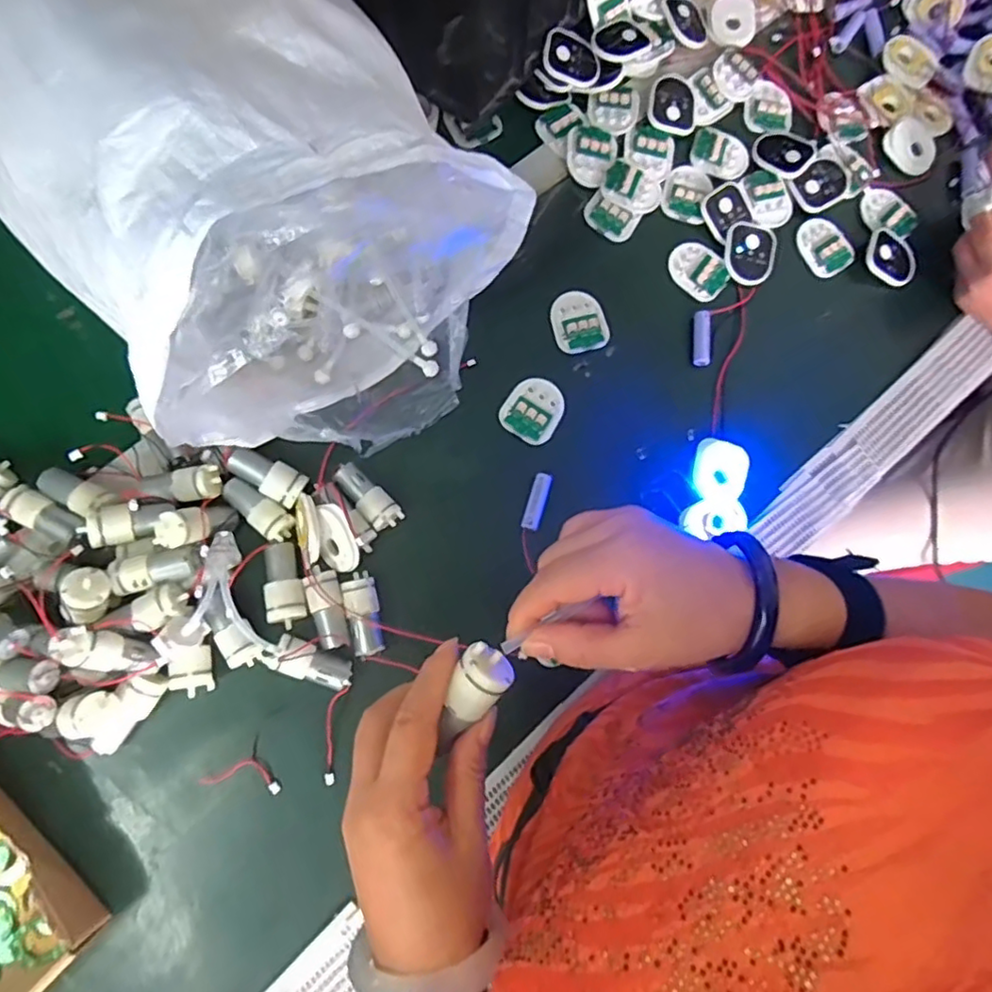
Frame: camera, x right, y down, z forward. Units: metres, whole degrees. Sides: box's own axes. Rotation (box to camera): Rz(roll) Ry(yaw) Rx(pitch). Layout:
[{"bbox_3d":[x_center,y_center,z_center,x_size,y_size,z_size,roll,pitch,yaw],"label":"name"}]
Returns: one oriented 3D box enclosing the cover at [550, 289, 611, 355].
[{"bbox_3d":[0.078,-0.165,0.581,0.051,0.014,0.062,-15,80,-7],"label":"cover"}]

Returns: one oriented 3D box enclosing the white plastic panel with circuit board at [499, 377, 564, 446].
[{"bbox_3d":[0.034,-0.079,0.558,0.051,0.011,0.060,32,78,2],"label":"white plastic panel with circuit board"}]

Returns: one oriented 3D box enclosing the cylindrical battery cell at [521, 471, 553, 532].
[{"bbox_3d":[0.035,0.005,0.540,0.014,0.014,0.051,18,78,-1],"label":"cylindrical battery cell"}]

